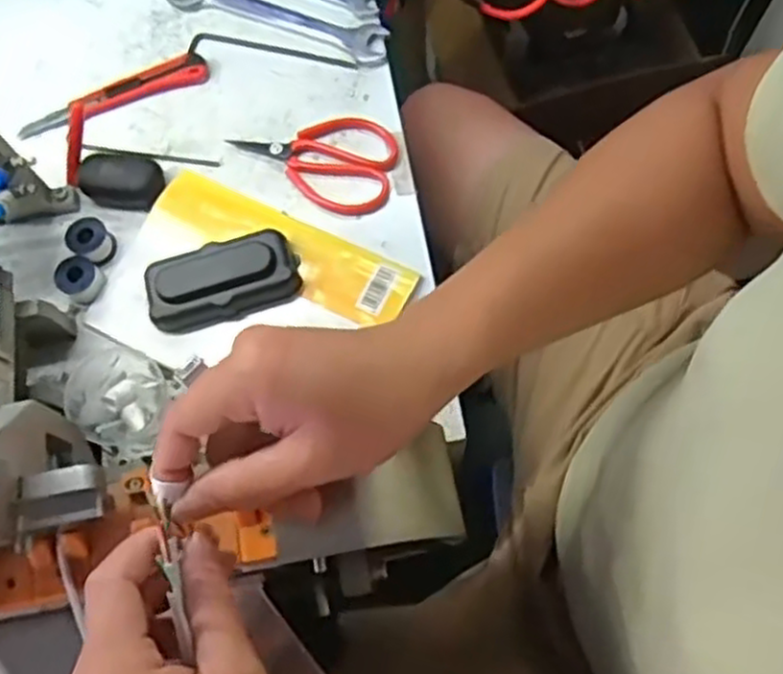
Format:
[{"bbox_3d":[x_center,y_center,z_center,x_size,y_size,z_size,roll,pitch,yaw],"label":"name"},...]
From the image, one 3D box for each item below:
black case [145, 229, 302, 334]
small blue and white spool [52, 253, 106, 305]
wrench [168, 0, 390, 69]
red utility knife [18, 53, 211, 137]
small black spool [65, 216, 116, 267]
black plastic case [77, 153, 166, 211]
[{"bbox_3d":[-0.120,-0.039,0.543,0.105,0.031,0.050,-18,70,-5],"label":"black case"},{"bbox_3d":[-0.227,-0.043,0.549,0.025,0.025,0.029,39,76,14],"label":"small blue and white spool"},{"bbox_3d":[-0.096,-0.268,0.631,0.197,0.006,0.039,22,72,9],"label":"wrench"},{"bbox_3d":[-0.224,-0.195,0.611,0.154,0.015,0.030,-22,71,-6],"label":"red utility knife"},{"bbox_3d":[-0.221,-0.071,0.555,0.028,0.025,0.025,-43,74,-13],"label":"small black spool"},{"bbox_3d":[-0.207,-0.118,0.575,0.064,0.027,0.035,11,71,6],"label":"black plastic case"}]

